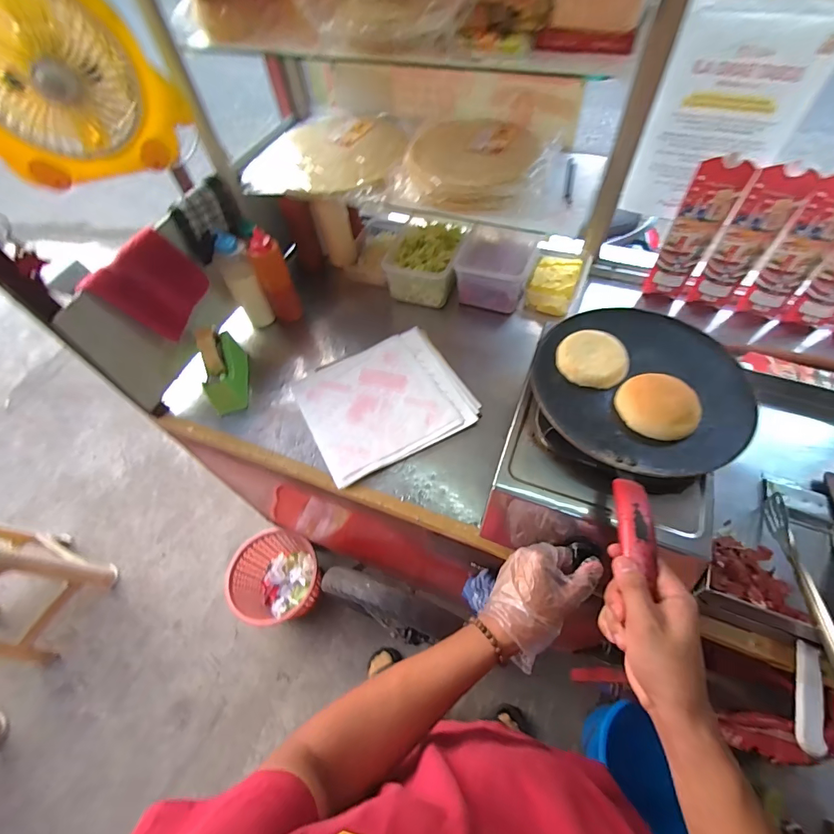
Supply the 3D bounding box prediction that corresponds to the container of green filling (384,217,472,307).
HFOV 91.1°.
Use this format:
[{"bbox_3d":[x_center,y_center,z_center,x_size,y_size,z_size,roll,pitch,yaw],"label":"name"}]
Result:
[{"bbox_3d":[0.030,-0.366,0.922,0.155,0.101,0.211,13,60,12],"label":"container of green filling"}]

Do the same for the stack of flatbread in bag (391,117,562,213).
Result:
[{"bbox_3d":[0.109,-0.448,0.715,0.237,0.057,0.234,20,62,16],"label":"stack of flatbread in bag"}]

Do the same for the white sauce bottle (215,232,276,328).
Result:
[{"bbox_3d":[-0.346,-0.270,0.837,0.049,0.202,0.054,36,67,23],"label":"white sauce bottle"}]

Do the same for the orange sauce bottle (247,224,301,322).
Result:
[{"bbox_3d":[-0.288,-0.281,0.838,0.057,0.186,0.047,-19,58,-7],"label":"orange sauce bottle"}]

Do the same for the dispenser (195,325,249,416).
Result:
[{"bbox_3d":[-0.369,-0.089,0.783,0.051,0.130,0.144,-9,58,-1],"label":"dispenser"}]

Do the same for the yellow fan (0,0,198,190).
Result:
[{"bbox_3d":[-0.476,-0.455,0.534,0.251,0.235,0.141,-32,61,-15],"label":"yellow fan"}]

